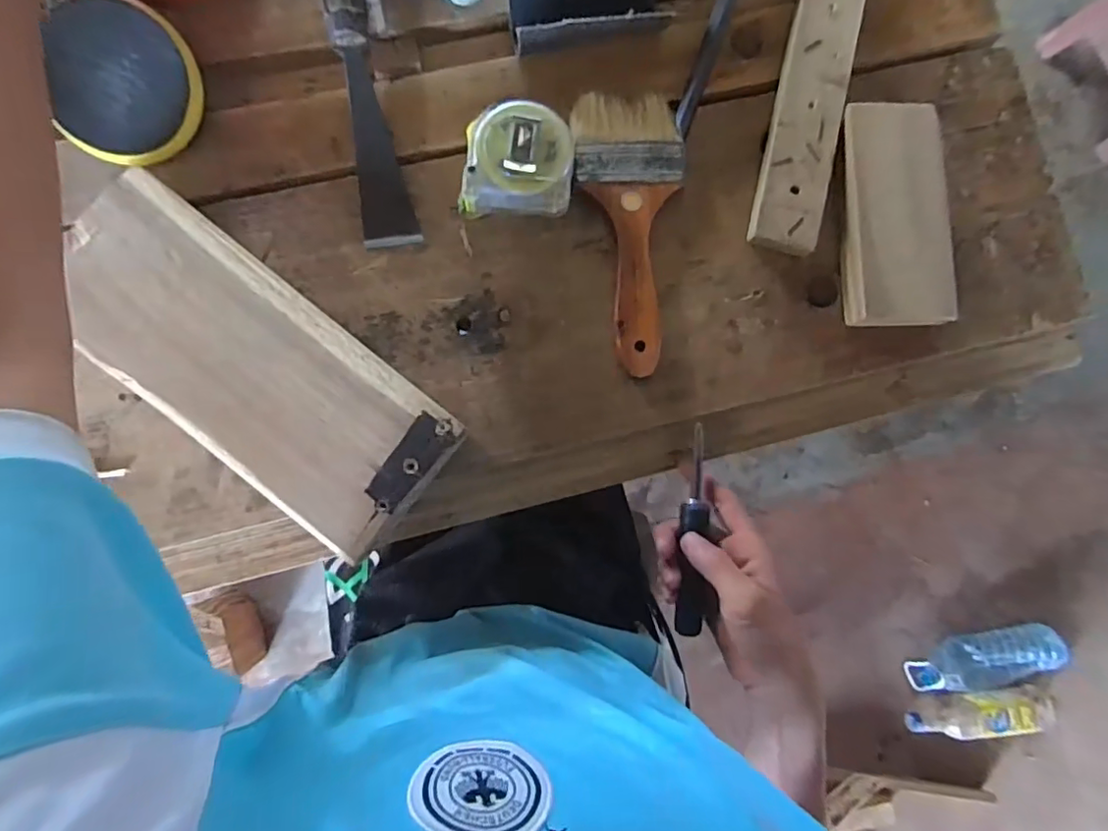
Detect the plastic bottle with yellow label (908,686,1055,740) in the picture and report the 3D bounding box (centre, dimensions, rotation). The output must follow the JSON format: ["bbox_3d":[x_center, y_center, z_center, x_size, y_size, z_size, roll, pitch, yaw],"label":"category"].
[{"bbox_3d":[0.841,0.592,1.128,0.270,0.087,0.084,-6,86,-4],"label":"plastic bottle with yellow label"}]

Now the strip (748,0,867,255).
[{"bbox_3d":[0.205,-0.352,0.392,0.046,0.021,0.503,13,85,-3],"label":"strip"}]

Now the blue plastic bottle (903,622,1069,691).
[{"bbox_3d":[0.859,0.492,1.131,0.285,0.089,0.107,-15,87,-5],"label":"blue plastic bottle"}]

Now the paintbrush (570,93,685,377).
[{"bbox_3d":[0.052,-0.118,0.366,0.068,0.013,0.180,-5,86,-4],"label":"paintbrush"}]

